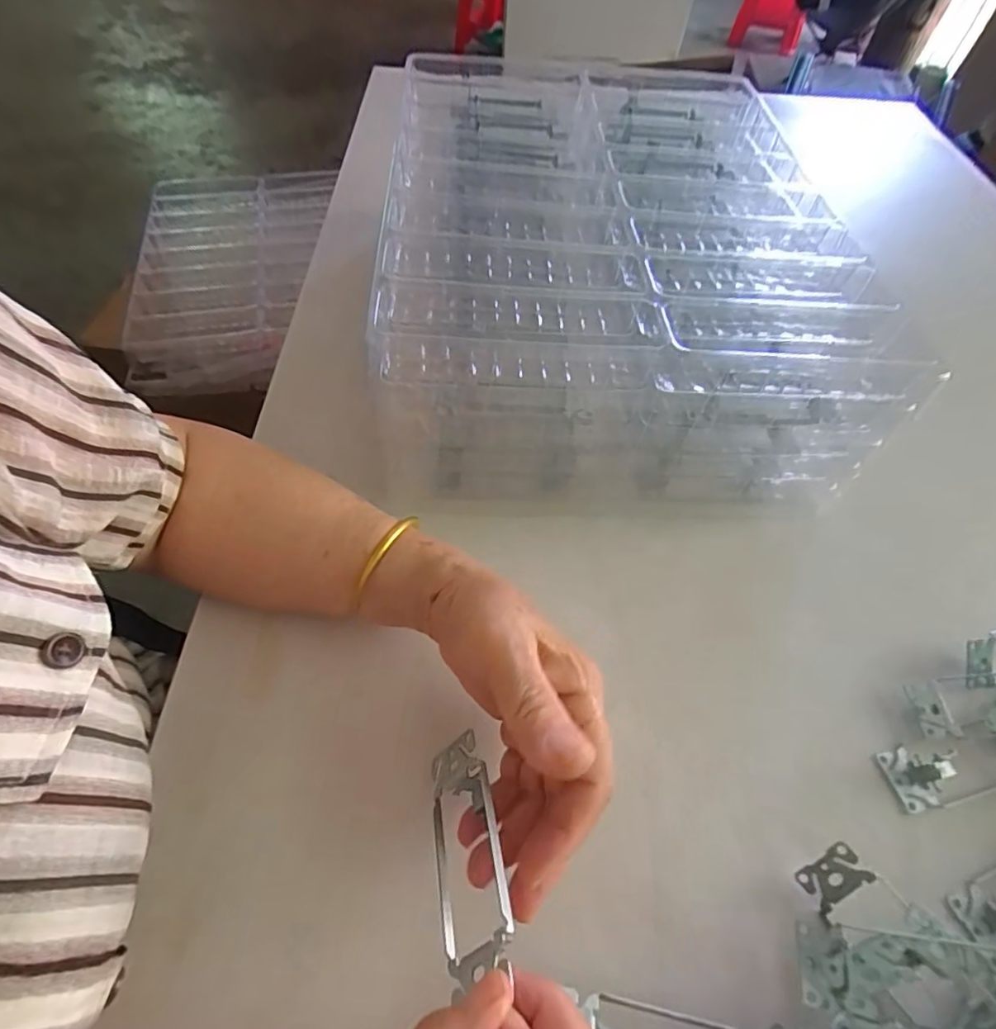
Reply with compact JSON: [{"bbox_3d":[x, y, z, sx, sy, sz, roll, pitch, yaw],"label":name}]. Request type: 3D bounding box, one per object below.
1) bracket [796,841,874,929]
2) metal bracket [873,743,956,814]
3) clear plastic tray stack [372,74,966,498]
[{"bbox_3d":[0.174,0.190,0.280,0.035,0.004,0.022,-47,61,10],"label":"bracket"},{"bbox_3d":[0.245,0.150,0.311,0.028,0.020,0.033,-9,57,-8],"label":"metal bracket"},{"bbox_3d":[0.089,-0.217,0.480,0.328,0.139,0.425,1,56,-1],"label":"clear plastic tray stack"}]

